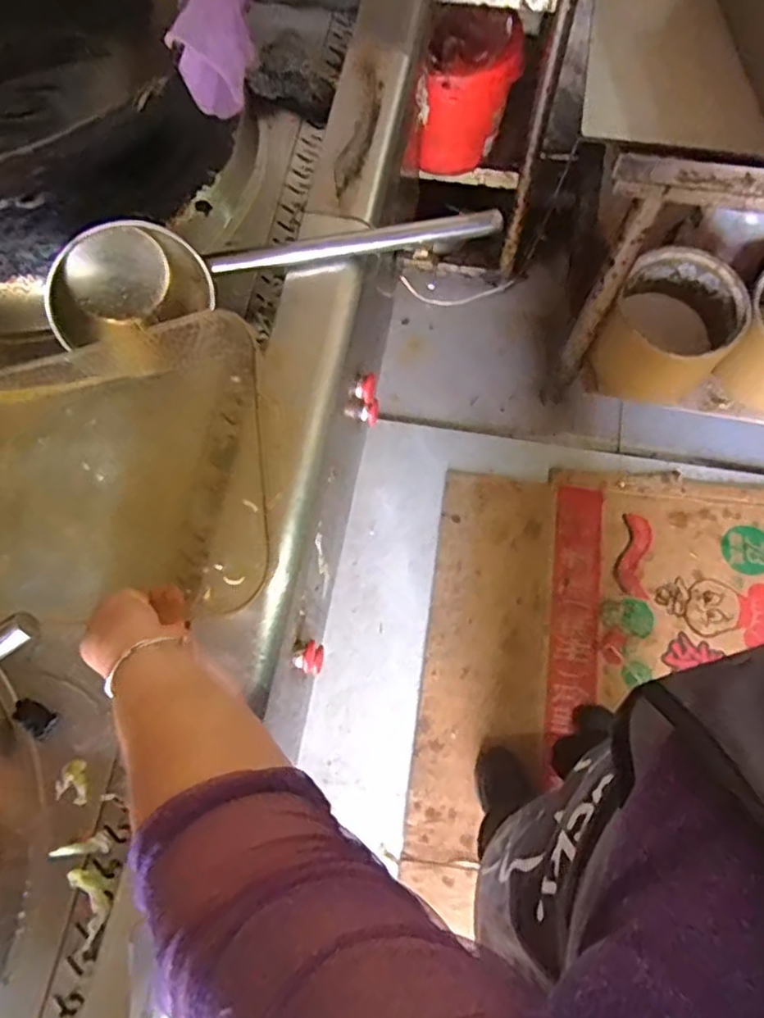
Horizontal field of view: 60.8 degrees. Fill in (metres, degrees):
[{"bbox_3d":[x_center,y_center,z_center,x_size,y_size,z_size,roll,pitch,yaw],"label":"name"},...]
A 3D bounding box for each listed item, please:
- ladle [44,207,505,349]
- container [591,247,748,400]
[{"bbox_3d":[-0.117,-0.288,0.693,0.472,0.101,0.123,-18,72,-4],"label":"ladle"},{"bbox_3d":[0.546,-0.329,1.239,0.235,0.198,0.219,27,75,10],"label":"container"}]

